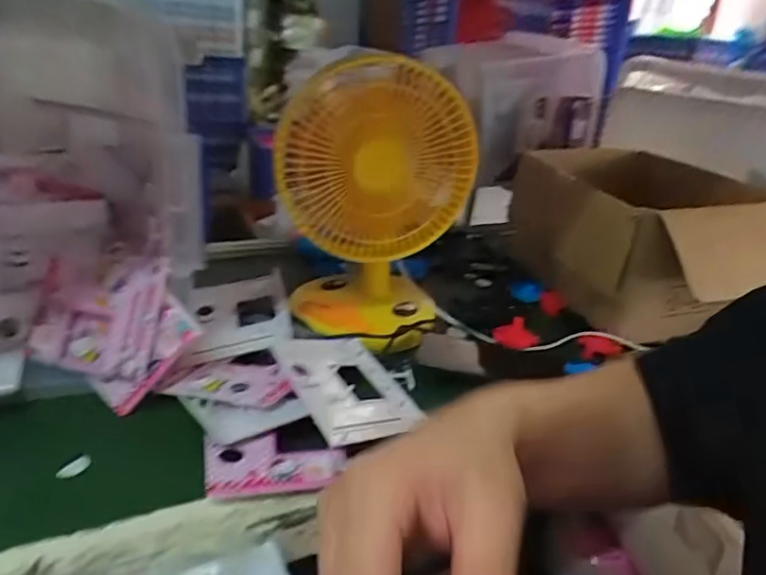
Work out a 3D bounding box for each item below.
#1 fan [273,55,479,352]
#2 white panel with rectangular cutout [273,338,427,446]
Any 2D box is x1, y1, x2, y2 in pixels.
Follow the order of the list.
[{"bbox_3d":[-0.002,-0.104,0.618,0.184,0.284,0.168,11,26,14],"label":"fan"},{"bbox_3d":[-0.034,0.098,0.538,0.120,0.011,0.143,6,29,-39],"label":"white panel with rectangular cutout"}]

